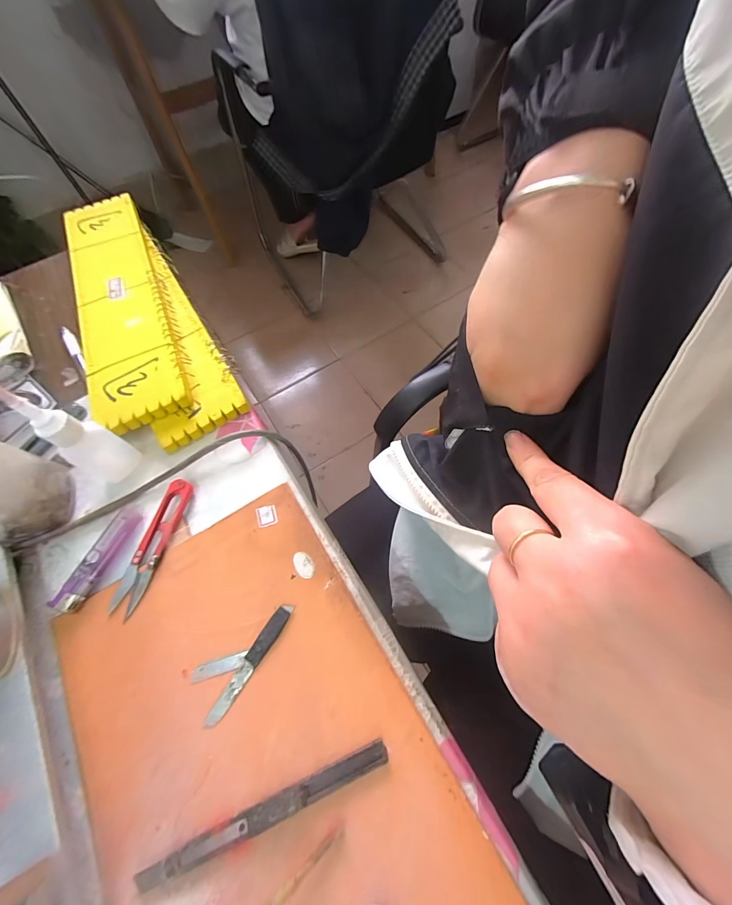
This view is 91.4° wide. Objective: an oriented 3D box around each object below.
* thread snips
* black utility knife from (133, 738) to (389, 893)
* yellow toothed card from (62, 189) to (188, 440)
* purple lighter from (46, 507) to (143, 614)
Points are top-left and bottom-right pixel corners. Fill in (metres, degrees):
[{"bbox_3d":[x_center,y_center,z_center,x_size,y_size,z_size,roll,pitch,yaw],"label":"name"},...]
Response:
[{"bbox_3d":[-0.160,0.067,0.267,0.022,0.011,0.100,13,65,11],"label":"thread snips"},{"bbox_3d":[-0.055,0.198,0.195,0.142,0.008,0.012,-23,64,-7],"label":"black utility knife"},{"bbox_3d":[-0.258,-0.165,0.371,0.080,0.008,0.336,-25,66,-6],"label":"yellow toothed card"},{"bbox_3d":[-0.199,0.077,0.267,0.021,0.010,0.078,16,66,12],"label":"purple lighter"}]

